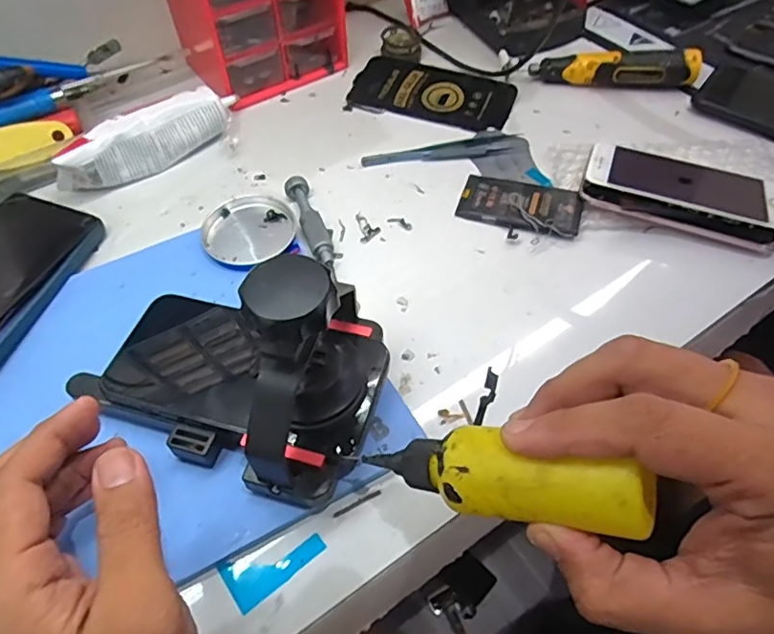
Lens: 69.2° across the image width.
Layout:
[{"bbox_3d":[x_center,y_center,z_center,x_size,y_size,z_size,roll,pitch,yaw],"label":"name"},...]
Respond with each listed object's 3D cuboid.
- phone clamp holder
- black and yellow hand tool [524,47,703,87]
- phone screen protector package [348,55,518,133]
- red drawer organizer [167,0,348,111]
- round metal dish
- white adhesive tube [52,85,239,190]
[{"bbox_3d":[-0.078,0.009,0.284,0.146,0.116,0.109,19,57,13],"label":"phone clamp holder"},{"bbox_3d":[0.203,-0.221,0.497,0.139,0.028,0.020,1,55,1],"label":"black and yellow hand tool"},{"bbox_3d":[0.041,-0.204,0.508,0.143,0.008,0.081,16,56,11],"label":"phone screen protector package"},{"bbox_3d":[-0.111,-0.272,0.486,0.129,0.115,0.098,-25,58,-17],"label":"red drawer organizer"},{"bbox_3d":[-0.096,-0.061,0.393,0.063,0.005,0.061,1,60,-1],"label":"round metal dish"},{"bbox_3d":[-0.183,-0.142,0.439,0.146,0.045,0.035,-32,61,-21],"label":"white adhesive tube"}]

